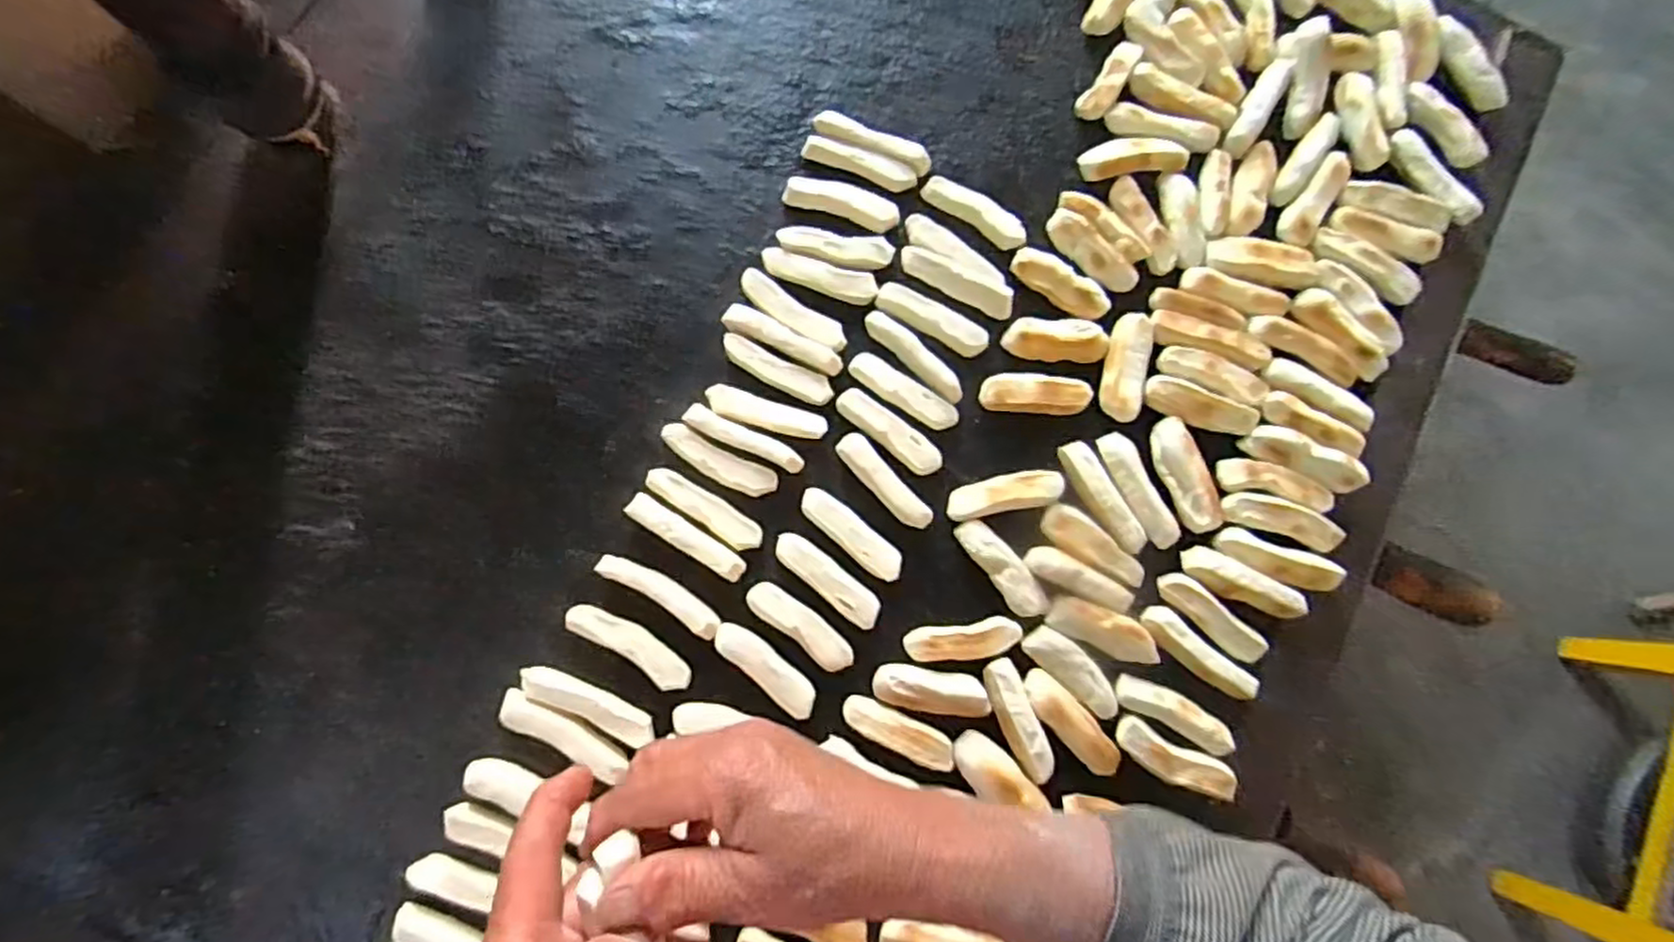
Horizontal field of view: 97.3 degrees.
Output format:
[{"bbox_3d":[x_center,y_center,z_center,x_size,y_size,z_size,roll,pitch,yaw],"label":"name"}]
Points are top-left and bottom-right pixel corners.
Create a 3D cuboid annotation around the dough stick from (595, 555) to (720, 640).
[{"bbox_3d":[-0.096,0.066,0.399,0.072,0.013,0.016,31,81,3],"label":"dough stick"}]

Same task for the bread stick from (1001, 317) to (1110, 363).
[{"bbox_3d":[0.131,-0.078,0.440,0.061,0.012,0.025,1,81,-2],"label":"bread stick"}]

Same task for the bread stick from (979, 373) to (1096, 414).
[{"bbox_3d":[0.116,-0.044,0.430,0.063,0.010,0.024,2,81,-2],"label":"bread stick"}]

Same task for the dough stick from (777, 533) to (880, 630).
[{"bbox_3d":[-0.005,0.060,0.406,0.069,0.008,0.019,39,81,4],"label":"dough stick"}]

